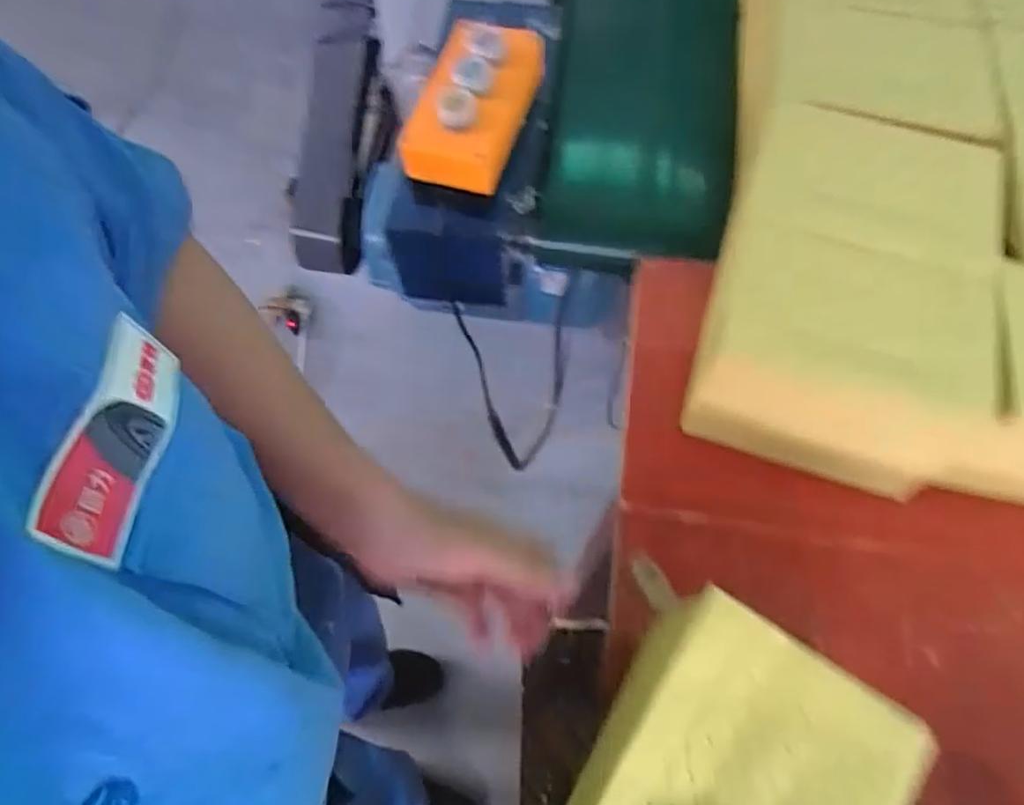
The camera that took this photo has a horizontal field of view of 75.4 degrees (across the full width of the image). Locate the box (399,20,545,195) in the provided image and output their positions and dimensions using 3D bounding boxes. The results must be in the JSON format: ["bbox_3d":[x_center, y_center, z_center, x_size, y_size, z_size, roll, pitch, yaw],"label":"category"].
[{"bbox_3d":[-0.027,-0.239,0.527,0.080,0.051,0.144,17,66,6],"label":"box"}]

